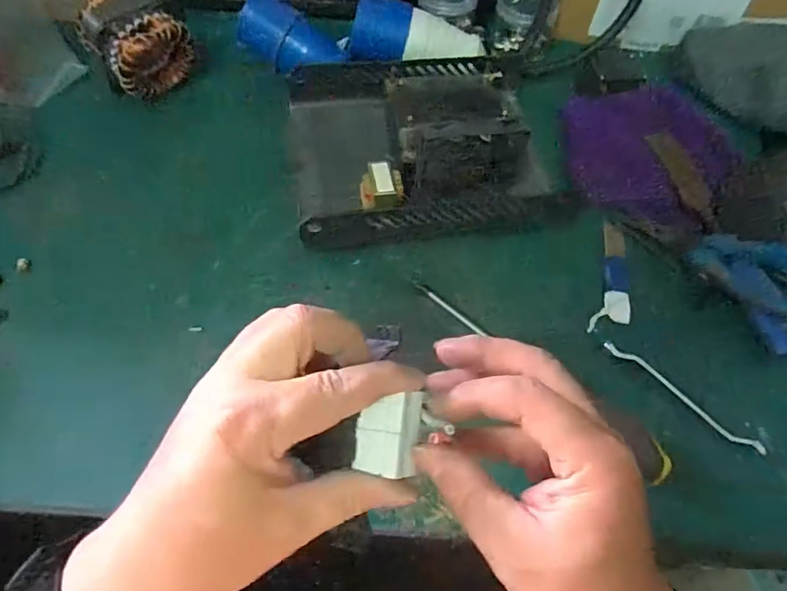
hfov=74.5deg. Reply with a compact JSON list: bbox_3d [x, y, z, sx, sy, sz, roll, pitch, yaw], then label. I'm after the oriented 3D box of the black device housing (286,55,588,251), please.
[{"bbox_3d":[0.031,-0.142,0.448,0.238,0.057,0.201,-10,62,-8],"label":"black device housing"}]

